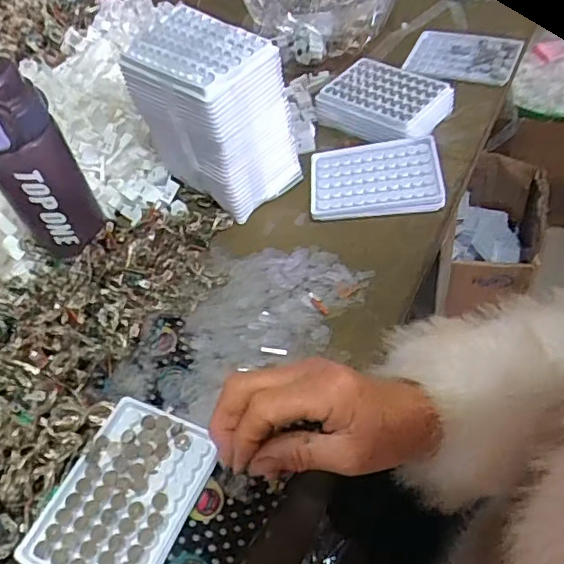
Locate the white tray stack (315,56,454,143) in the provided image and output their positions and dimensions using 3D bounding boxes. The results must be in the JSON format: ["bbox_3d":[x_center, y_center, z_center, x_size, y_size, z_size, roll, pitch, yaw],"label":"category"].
[{"bbox_3d":[0.115,-0.208,0.641,0.107,0.032,0.135,-39,59,-24],"label":"white tray stack"}]

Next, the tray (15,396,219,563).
[{"bbox_3d":[-0.111,0.151,0.402,0.092,0.016,0.129,18,55,17],"label":"tray"}]

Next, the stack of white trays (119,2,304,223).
[{"bbox_3d":[-0.067,-0.172,0.566,0.132,0.143,0.099,32,62,28],"label":"stack of white trays"}]

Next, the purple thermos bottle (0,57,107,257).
[{"bbox_3d":[-0.220,-0.105,0.501,0.069,0.166,0.061,-28,53,-14],"label":"purple thermos bottle"}]

